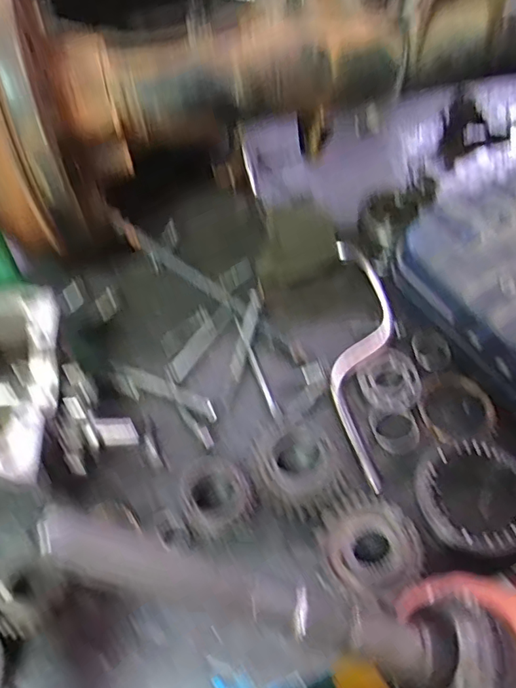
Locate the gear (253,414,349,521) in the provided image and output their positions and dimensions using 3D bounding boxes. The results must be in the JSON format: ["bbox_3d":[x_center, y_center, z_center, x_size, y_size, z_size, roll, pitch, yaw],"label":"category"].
[{"bbox_3d":[0.032,0.088,0.386,0.066,0.023,0.078,-11,59,-5],"label":"gear"}]

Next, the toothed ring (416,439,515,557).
[{"bbox_3d":[0.156,0.110,0.370,0.081,0.019,0.080,-3,59,1],"label":"toothed ring"}]

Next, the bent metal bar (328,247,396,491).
[{"bbox_3d":[0.089,0.008,0.437,0.050,0.016,0.227,5,59,5],"label":"bent metal bar"}]

